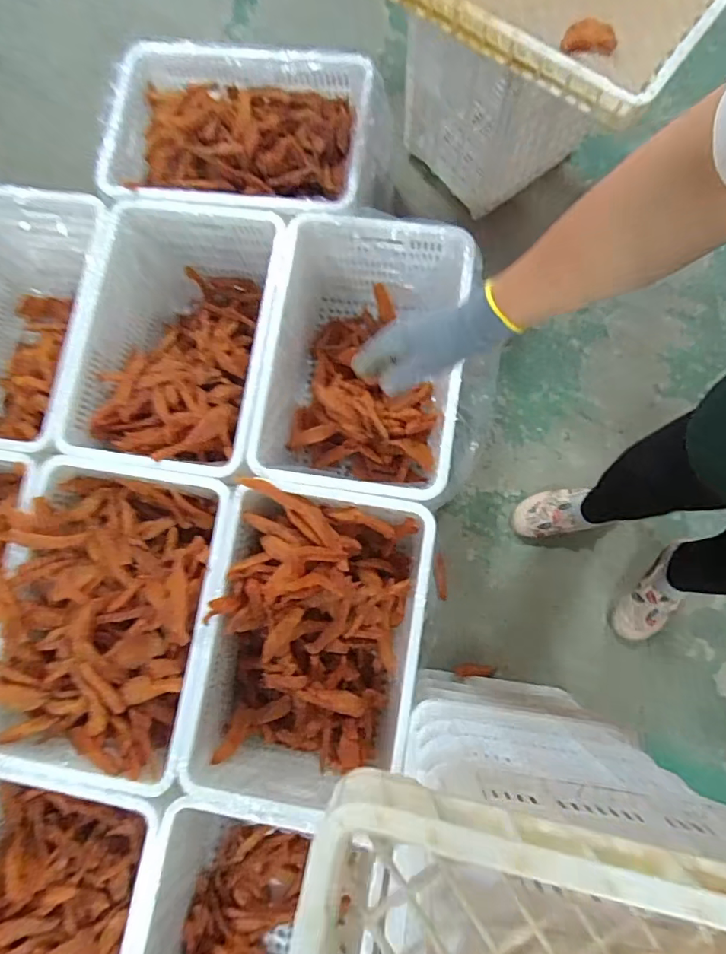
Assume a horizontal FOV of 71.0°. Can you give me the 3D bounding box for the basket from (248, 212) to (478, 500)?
[{"bbox_3d":[-0.001,-0.215,1.067,0.366,0.284,0.528,5,80,2],"label":"basket"}]

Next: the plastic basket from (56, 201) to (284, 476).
[{"bbox_3d":[-0.362,-0.266,1.083,0.364,0.235,0.535,7,80,2],"label":"plastic basket"}]

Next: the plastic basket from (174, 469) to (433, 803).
[{"bbox_3d":[-0.073,0.300,0.975,0.388,0.294,0.515,9,80,3],"label":"plastic basket"}]

